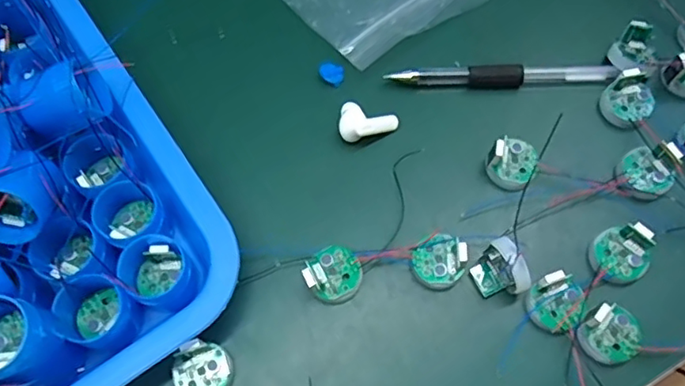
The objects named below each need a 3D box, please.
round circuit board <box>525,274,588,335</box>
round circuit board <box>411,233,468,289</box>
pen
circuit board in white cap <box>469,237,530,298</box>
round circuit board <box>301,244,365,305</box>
[{"bbox_3d":[0.098,0.050,0.263,0.025,0.016,0.024,0,68,1],"label":"round circuit board"},{"bbox_3d":[0.046,0.032,0.274,0.024,0.009,0.025,0,68,1],"label":"round circuit board"},{"bbox_3d":[0.086,-0.064,0.313,0.119,0.010,0.013,-1,68,1],"label":"pen"},{"bbox_3d":[0.071,0.036,0.264,0.016,0.024,0.025,-20,69,-7],"label":"circuit board in white cap"},{"bbox_3d":[-0.004,0.039,0.273,0.025,0.009,0.024,0,68,1],"label":"round circuit board"}]

